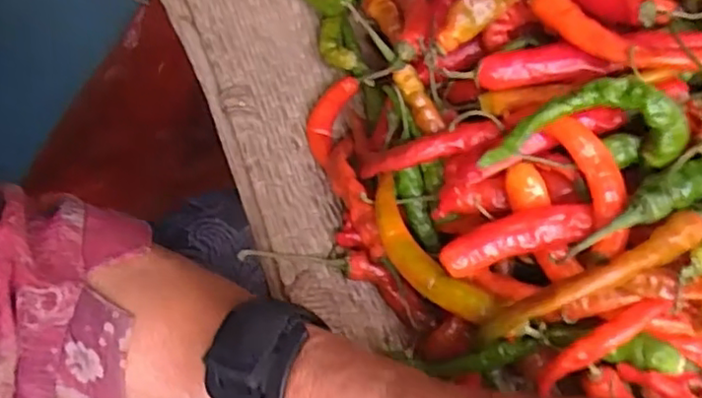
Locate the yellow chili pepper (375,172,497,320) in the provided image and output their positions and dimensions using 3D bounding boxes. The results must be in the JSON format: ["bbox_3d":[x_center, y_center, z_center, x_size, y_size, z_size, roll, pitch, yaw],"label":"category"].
[{"bbox_3d":[0.031,0.024,0.297,0.022,0.012,0.083,-27,54,-18],"label":"yellow chili pepper"}]

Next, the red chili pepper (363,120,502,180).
[{"bbox_3d":[0.035,-0.022,0.307,0.070,0.014,0.010,-16,47,21],"label":"red chili pepper"}]

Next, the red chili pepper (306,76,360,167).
[{"bbox_3d":[-0.013,-0.046,0.382,0.019,0.009,0.058,15,66,15],"label":"red chili pepper"}]

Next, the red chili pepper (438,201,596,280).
[{"bbox_3d":[0.069,0.016,0.280,0.062,0.013,0.017,-19,50,8],"label":"red chili pepper"}]

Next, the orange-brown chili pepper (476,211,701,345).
[{"bbox_3d":[0.092,0.032,0.257,0.096,0.015,0.013,-28,51,9],"label":"orange-brown chili pepper"}]

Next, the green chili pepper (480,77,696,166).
[{"bbox_3d":[0.093,-0.031,0.263,0.078,0.031,0.023,2,51,5],"label":"green chili pepper"}]

